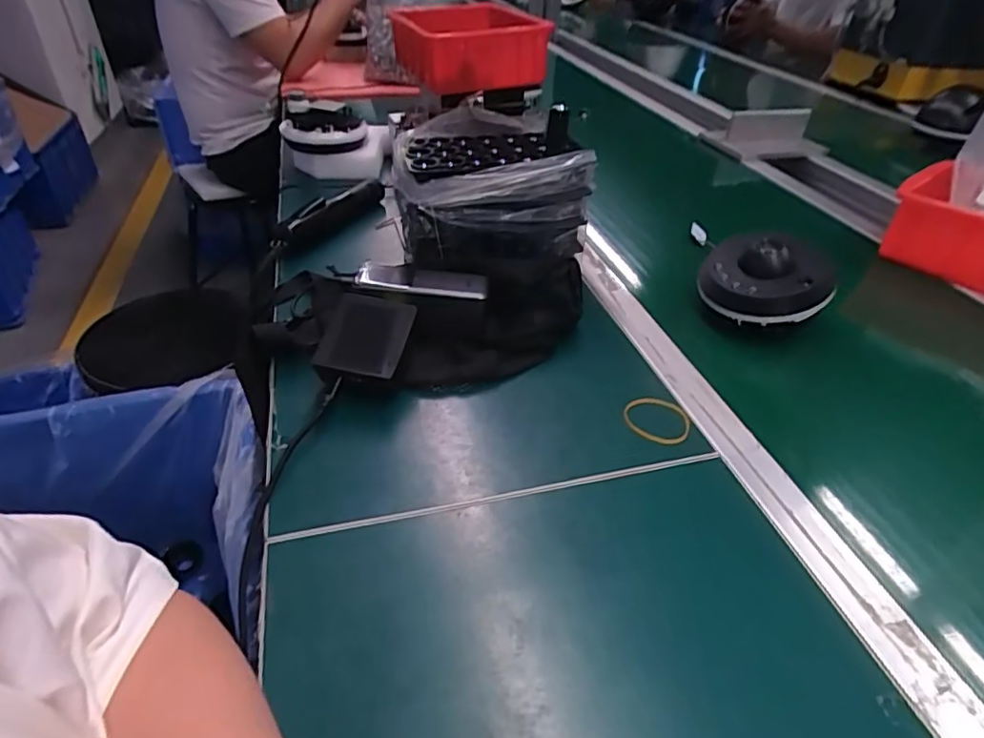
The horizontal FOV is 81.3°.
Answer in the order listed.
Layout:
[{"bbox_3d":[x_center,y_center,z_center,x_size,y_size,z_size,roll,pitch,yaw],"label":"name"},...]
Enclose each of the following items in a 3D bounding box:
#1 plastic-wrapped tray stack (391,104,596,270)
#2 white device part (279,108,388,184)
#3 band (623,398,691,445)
[{"bbox_3d":[-0.001,-0.195,0.633,0.207,0.133,0.134,-4,37,-13],"label":"plastic-wrapped tray stack"},{"bbox_3d":[-0.248,-0.374,0.928,0.156,0.092,0.146,2,39,-3],"label":"white device part"},{"bbox_3d":[0.141,0.043,0.492,0.055,0.006,0.052,12,39,11],"label":"band"}]

